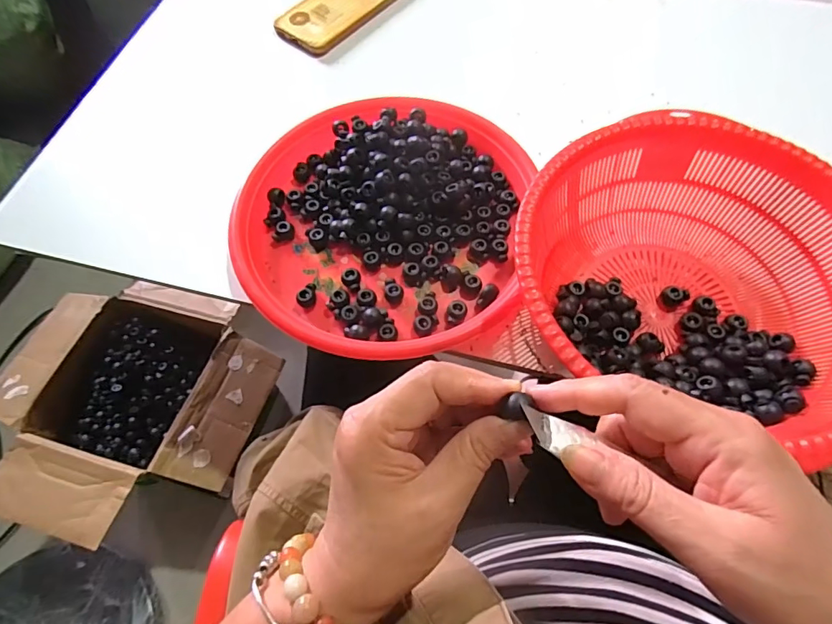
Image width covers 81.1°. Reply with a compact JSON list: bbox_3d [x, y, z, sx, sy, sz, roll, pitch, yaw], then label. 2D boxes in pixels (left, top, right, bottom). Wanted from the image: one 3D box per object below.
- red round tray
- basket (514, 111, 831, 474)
[{"bbox_3d":[-0.028,-0.079,0.402,0.227,0.039,0.235,-1,63,1],"label":"red round tray"},{"bbox_3d":[0.182,-0.022,0.331,0.225,0.085,0.206,-1,63,1],"label":"basket"}]

